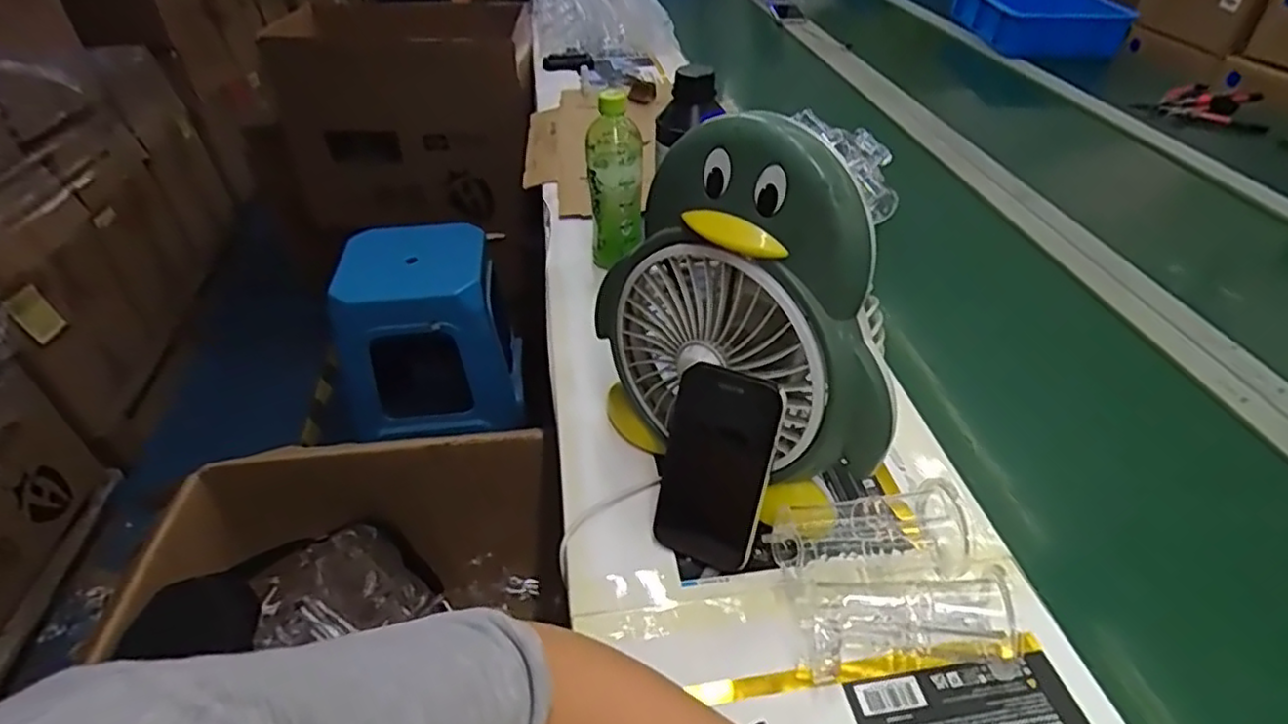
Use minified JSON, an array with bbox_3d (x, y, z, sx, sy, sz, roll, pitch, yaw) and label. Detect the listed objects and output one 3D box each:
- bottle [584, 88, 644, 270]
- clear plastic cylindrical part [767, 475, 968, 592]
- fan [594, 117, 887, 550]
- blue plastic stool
[{"bbox_3d":[-0.035,-0.210,0.803,0.060,0.203,0.056,-5,40,-6],"label":"bottle"},{"bbox_3d":[0.165,0.133,0.501,0.132,0.053,0.063,-7,40,-8],"label":"clear plastic cylindrical part"},{"bbox_3d":[0.060,-0.019,0.507,0.252,0.286,0.082,29,48,31],"label":"fan"},{"bbox_3d":[-0.483,-0.072,1.538,0.369,0.374,0.332,-4,40,-4],"label":"blue plastic stool"}]

